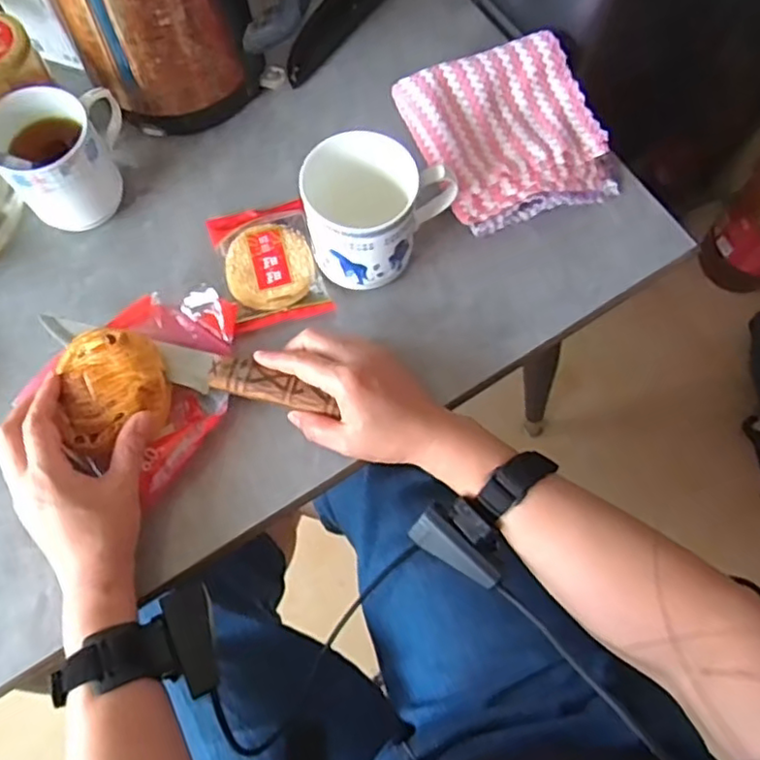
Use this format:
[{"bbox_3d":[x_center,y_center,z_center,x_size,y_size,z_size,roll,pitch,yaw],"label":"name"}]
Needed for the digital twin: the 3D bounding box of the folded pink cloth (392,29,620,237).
[{"bbox_3d":[0.111,-0.214,0.555,0.148,0.049,0.151,-22,72,-8],"label":"folded pink cloth"}]

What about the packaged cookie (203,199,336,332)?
[{"bbox_3d":[-0.092,-0.097,0.534,0.079,0.018,0.108,-17,72,-6],"label":"packaged cookie"}]

